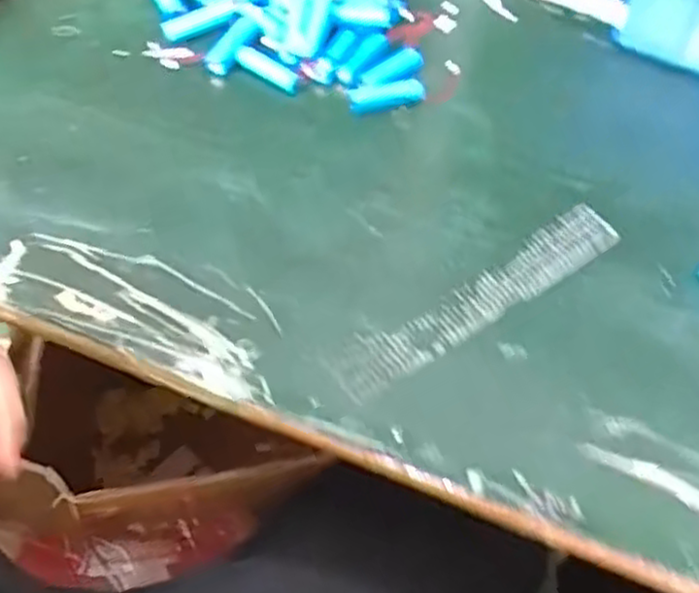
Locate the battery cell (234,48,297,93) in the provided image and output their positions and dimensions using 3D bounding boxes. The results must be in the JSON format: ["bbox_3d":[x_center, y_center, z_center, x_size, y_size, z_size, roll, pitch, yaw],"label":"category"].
[{"bbox_3d":[-0.059,-0.158,0.521,0.049,0.015,0.012,30,60,16],"label":"battery cell"}]

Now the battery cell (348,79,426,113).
[{"bbox_3d":[0.025,-0.141,0.518,0.054,0.013,0.019,-14,58,-12],"label":"battery cell"}]

